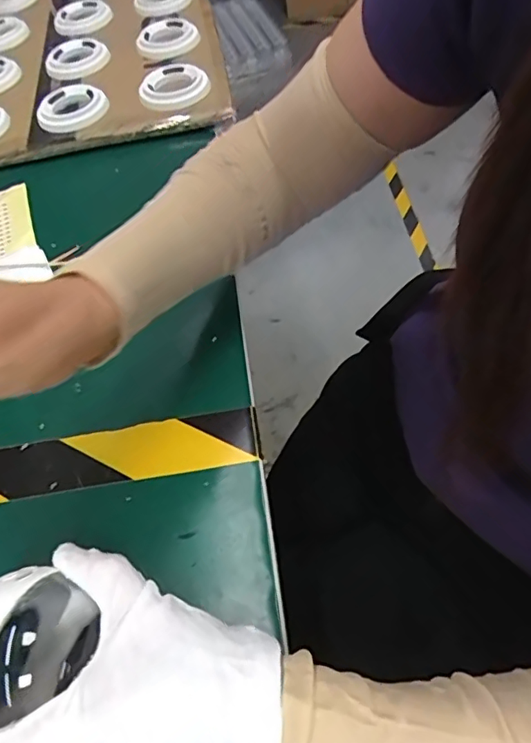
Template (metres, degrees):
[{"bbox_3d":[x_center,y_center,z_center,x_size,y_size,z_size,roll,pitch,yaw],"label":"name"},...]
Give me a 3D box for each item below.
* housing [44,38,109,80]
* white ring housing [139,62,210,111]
[{"bbox_3d":[-0.220,-0.364,0.632,0.072,0.017,0.082,-18,55,-8],"label":"housing"},{"bbox_3d":[-0.092,-0.299,0.564,0.069,0.015,0.074,0,56,7],"label":"white ring housing"}]

